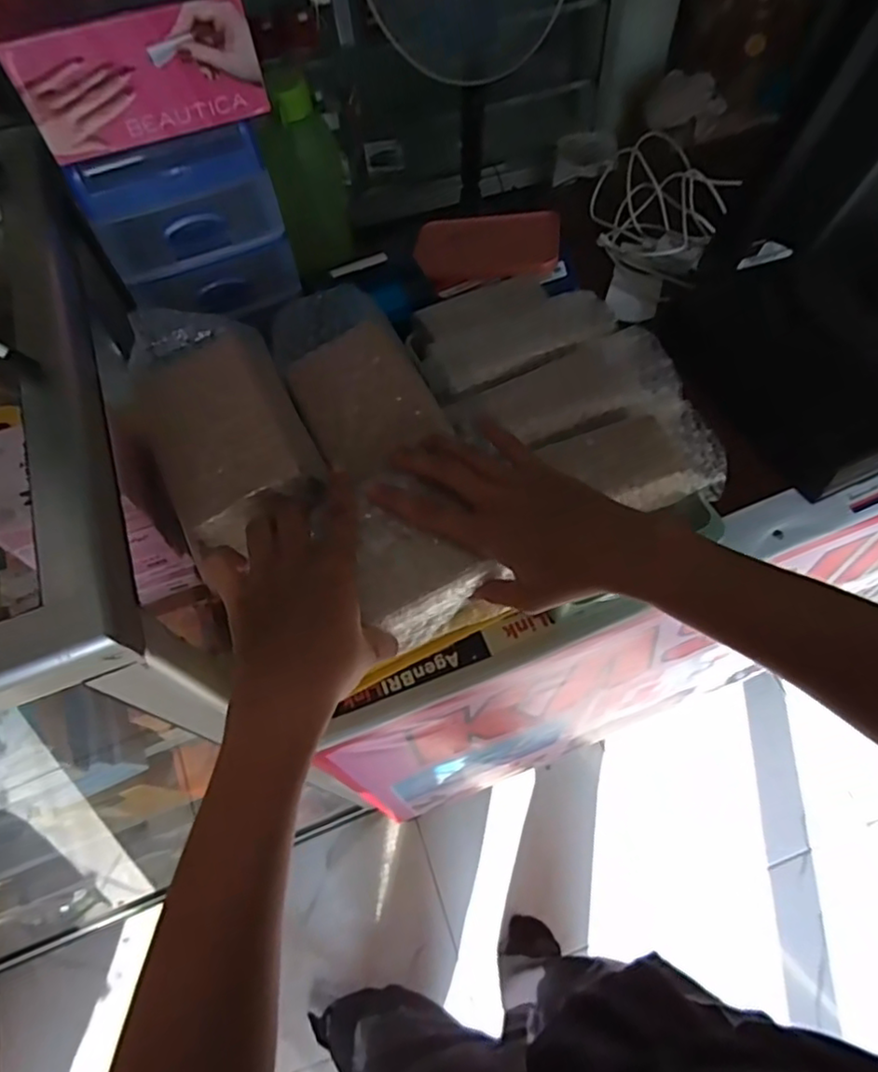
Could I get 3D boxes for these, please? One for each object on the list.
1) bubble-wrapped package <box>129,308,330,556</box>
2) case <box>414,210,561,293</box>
[{"bbox_3d":[-0.147,-0.080,0.423,0.100,0.043,0.178,-24,63,-10],"label":"bubble-wrapped package"},{"bbox_3d":[0.057,-0.297,0.655,0.136,0.039,0.088,-6,61,0],"label":"case"}]

